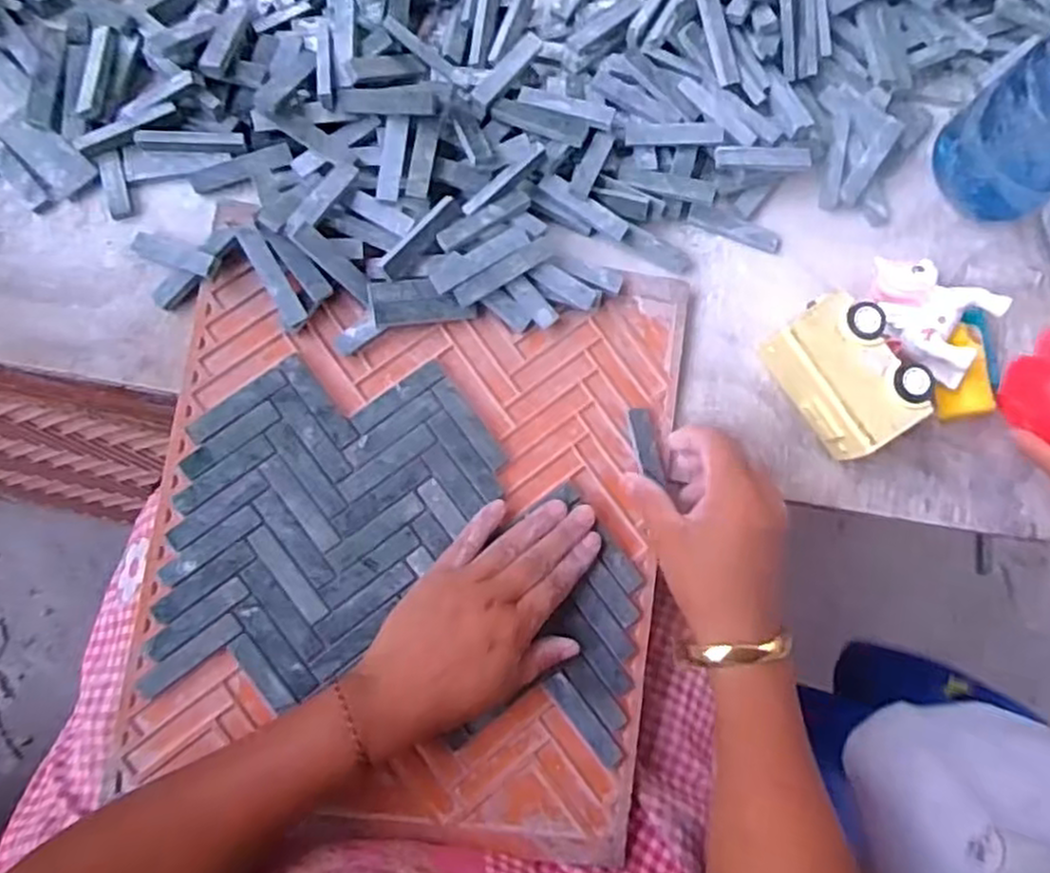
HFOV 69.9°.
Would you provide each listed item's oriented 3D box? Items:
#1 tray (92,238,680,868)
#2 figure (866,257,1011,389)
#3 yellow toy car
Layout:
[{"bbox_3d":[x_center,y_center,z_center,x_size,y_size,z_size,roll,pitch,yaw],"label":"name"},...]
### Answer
[{"bbox_3d":[-0.064,0.063,0.460,0.301,0.023,0.342,8,84,-6],"label":"tray"},{"bbox_3d":[0.269,-0.078,0.508,0.082,0.029,0.064,28,84,36],"label":"figure"},{"bbox_3d":[0.204,-0.040,0.488,0.061,0.060,0.098,-32,85,-12],"label":"yellow toy car"}]

